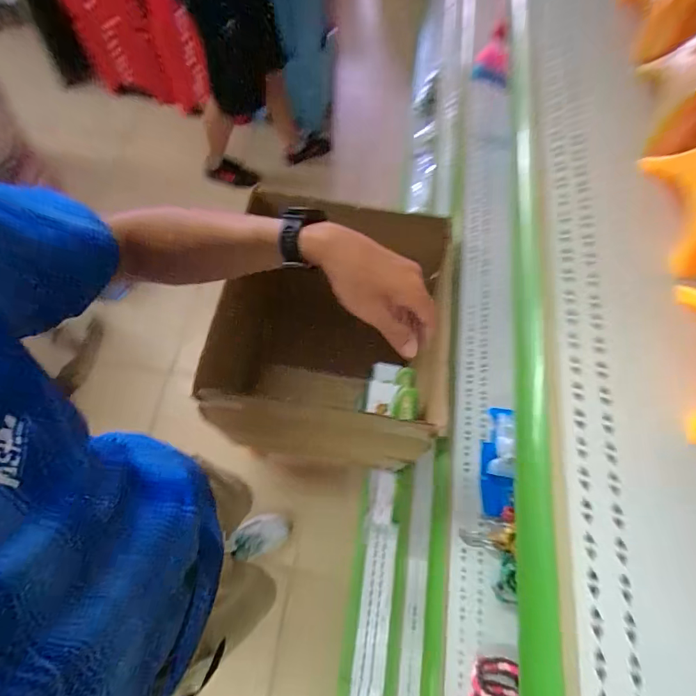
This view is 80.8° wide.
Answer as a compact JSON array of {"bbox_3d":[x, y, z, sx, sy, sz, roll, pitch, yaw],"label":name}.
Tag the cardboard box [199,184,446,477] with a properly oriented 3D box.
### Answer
[{"bbox_3d":[-0.016,-0.030,0.785,0.384,0.234,0.405,8,66,1],"label":"cardboard box"}]

